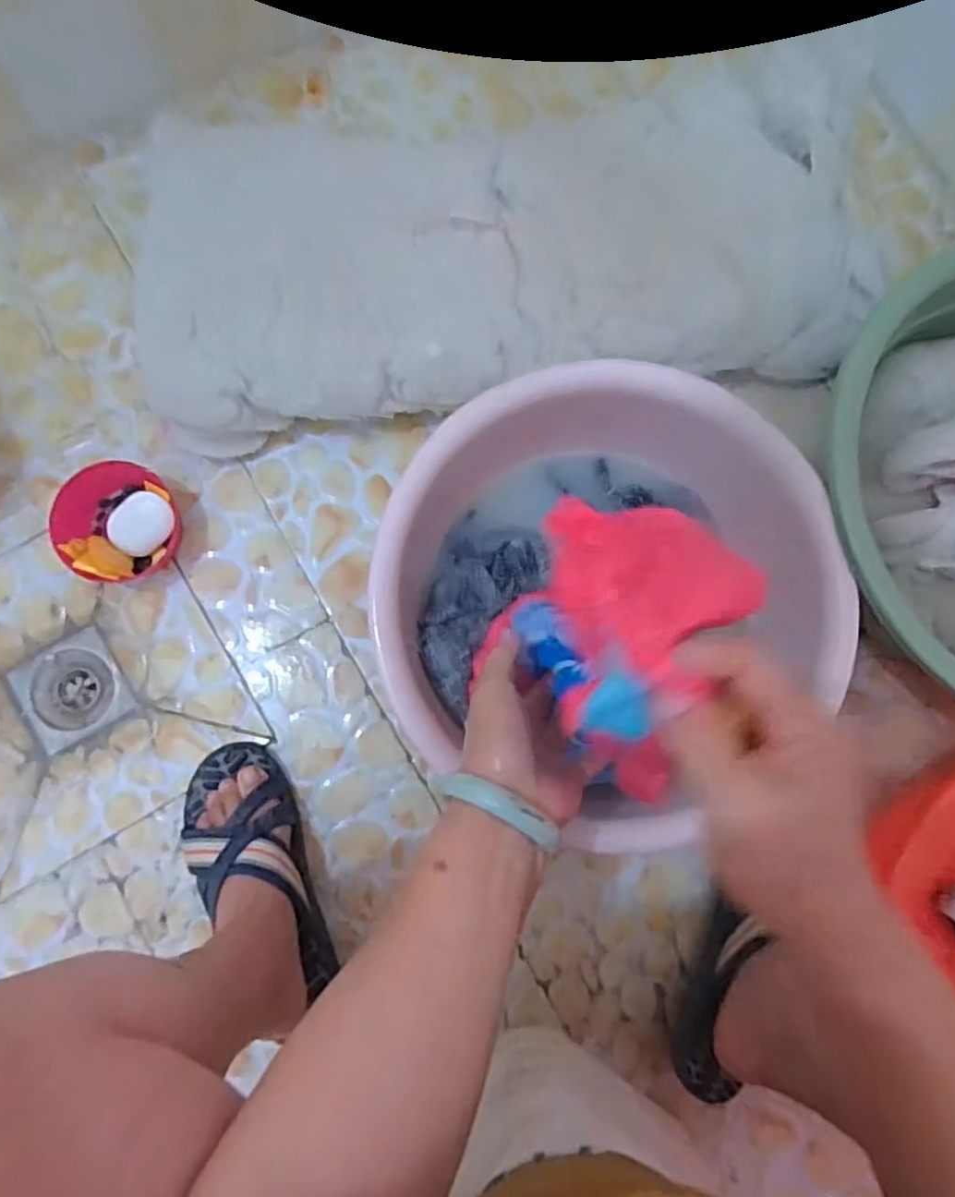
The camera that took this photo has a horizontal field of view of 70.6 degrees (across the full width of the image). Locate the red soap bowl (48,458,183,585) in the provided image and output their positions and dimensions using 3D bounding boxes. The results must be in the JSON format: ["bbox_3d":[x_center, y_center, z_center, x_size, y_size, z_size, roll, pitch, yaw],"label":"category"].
[{"bbox_3d":[-0.352,-0.073,0.664,0.102,0.048,0.112,0,83,-4],"label":"red soap bowl"}]

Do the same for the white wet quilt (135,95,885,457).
[{"bbox_3d":[0.027,-0.375,0.675,0.726,0.079,0.376,-7,84,-5],"label":"white wet quilt"}]

